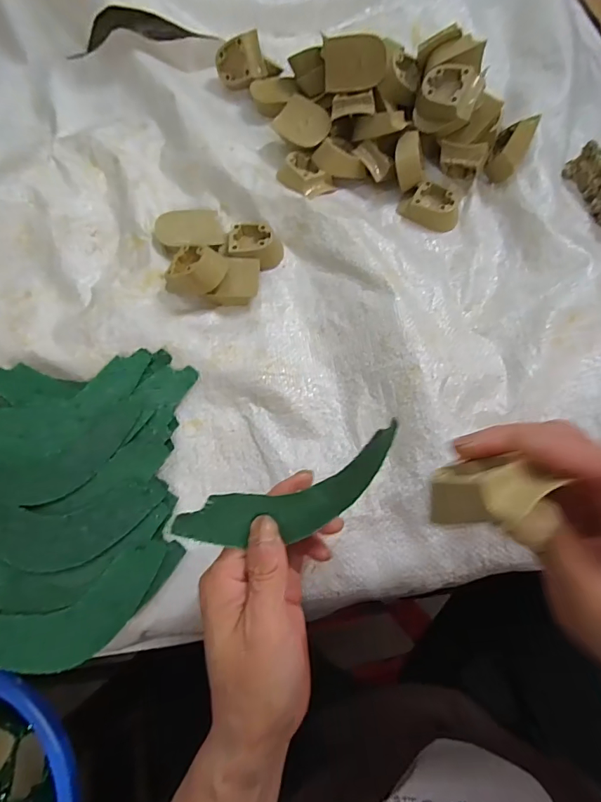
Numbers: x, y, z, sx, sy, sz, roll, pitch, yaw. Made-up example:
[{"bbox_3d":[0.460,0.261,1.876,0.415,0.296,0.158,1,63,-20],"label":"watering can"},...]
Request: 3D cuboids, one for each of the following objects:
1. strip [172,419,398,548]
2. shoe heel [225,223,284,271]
[{"bbox_3d":[0.002,0.054,0.228,0.128,0.006,0.045,-20,116,-21],"label":"strip"},{"bbox_3d":[-0.040,-0.141,0.376,0.047,0.020,0.040,5,69,1],"label":"shoe heel"}]

